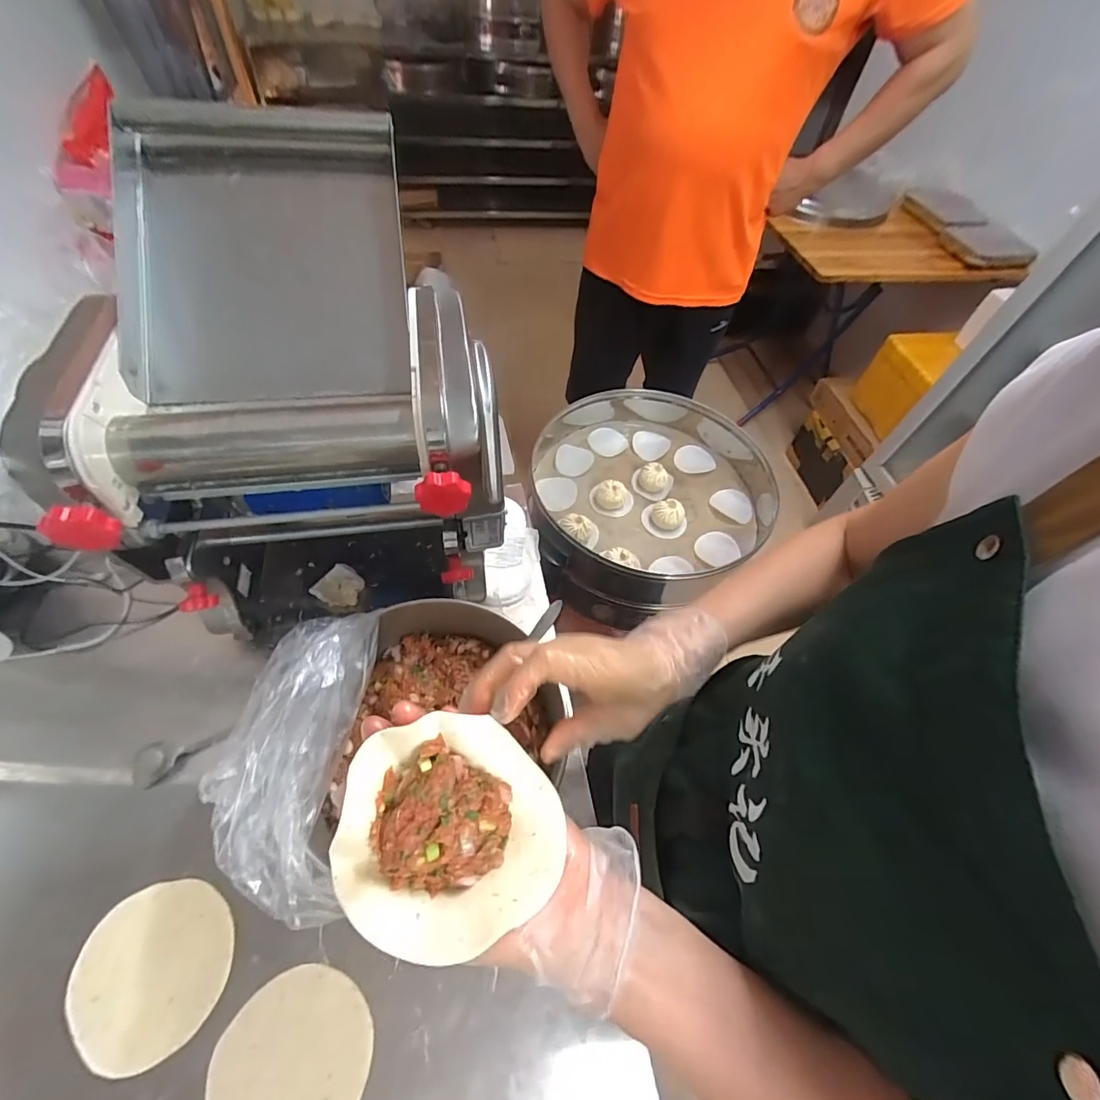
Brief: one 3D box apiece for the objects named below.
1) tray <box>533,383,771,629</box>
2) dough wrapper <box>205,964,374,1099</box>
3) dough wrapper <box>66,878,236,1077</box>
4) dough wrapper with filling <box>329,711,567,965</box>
[{"bbox_3d":[0.206,-0.120,1.092,0.531,0.183,0.527,20,57,8],"label":"tray"},{"bbox_3d":[-0.226,0.454,0.429,0.127,0.006,0.128,6,54,-9],"label":"dough wrapper"},{"bbox_3d":[-0.375,0.394,0.457,0.137,0.005,0.133,2,56,-4],"label":"dough wrapper"},{"bbox_3d":[-0.055,0.147,0.258,0.116,0.032,0.105,-19,60,-17],"label":"dough wrapper with filling"}]

